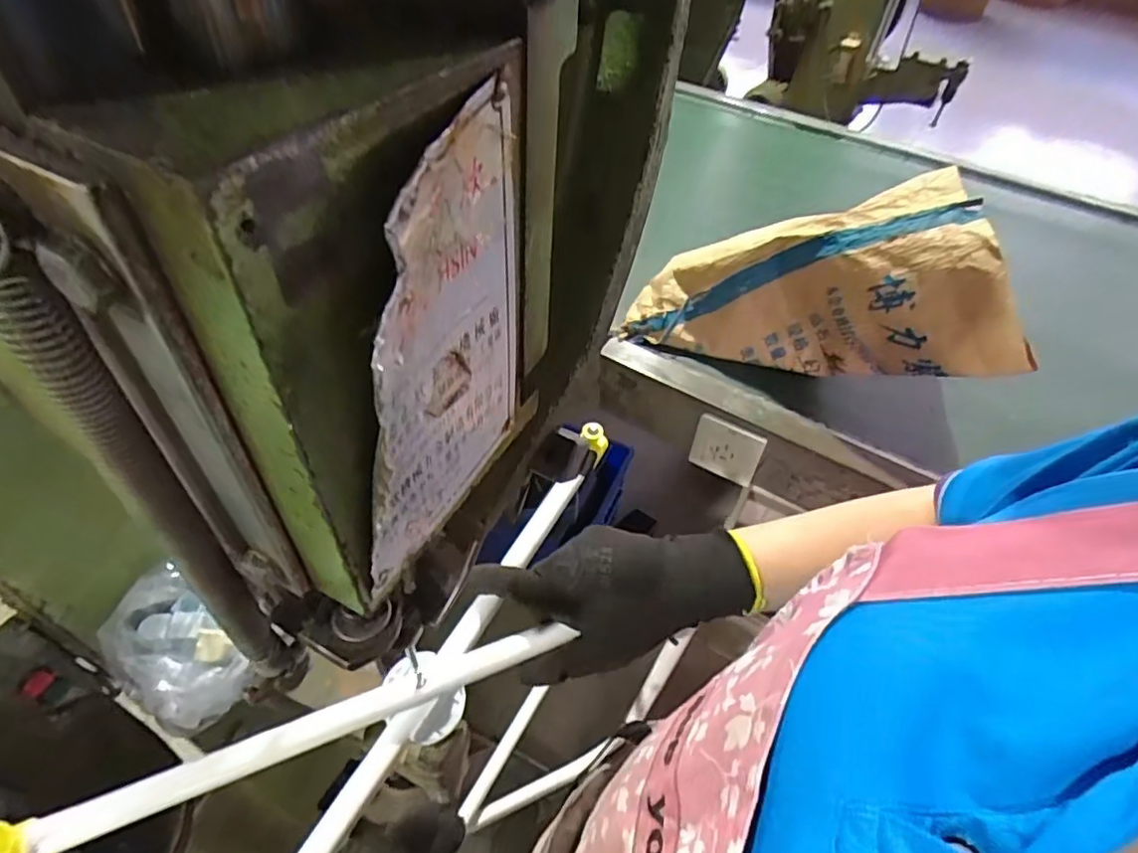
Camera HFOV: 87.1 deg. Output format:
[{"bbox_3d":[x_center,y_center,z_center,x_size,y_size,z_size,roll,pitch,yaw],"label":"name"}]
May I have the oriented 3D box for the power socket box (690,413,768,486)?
[{"bbox_3d":[0.207,0.032,0.790,0.088,0.098,0.013,23,49,15],"label":"power socket box"}]

